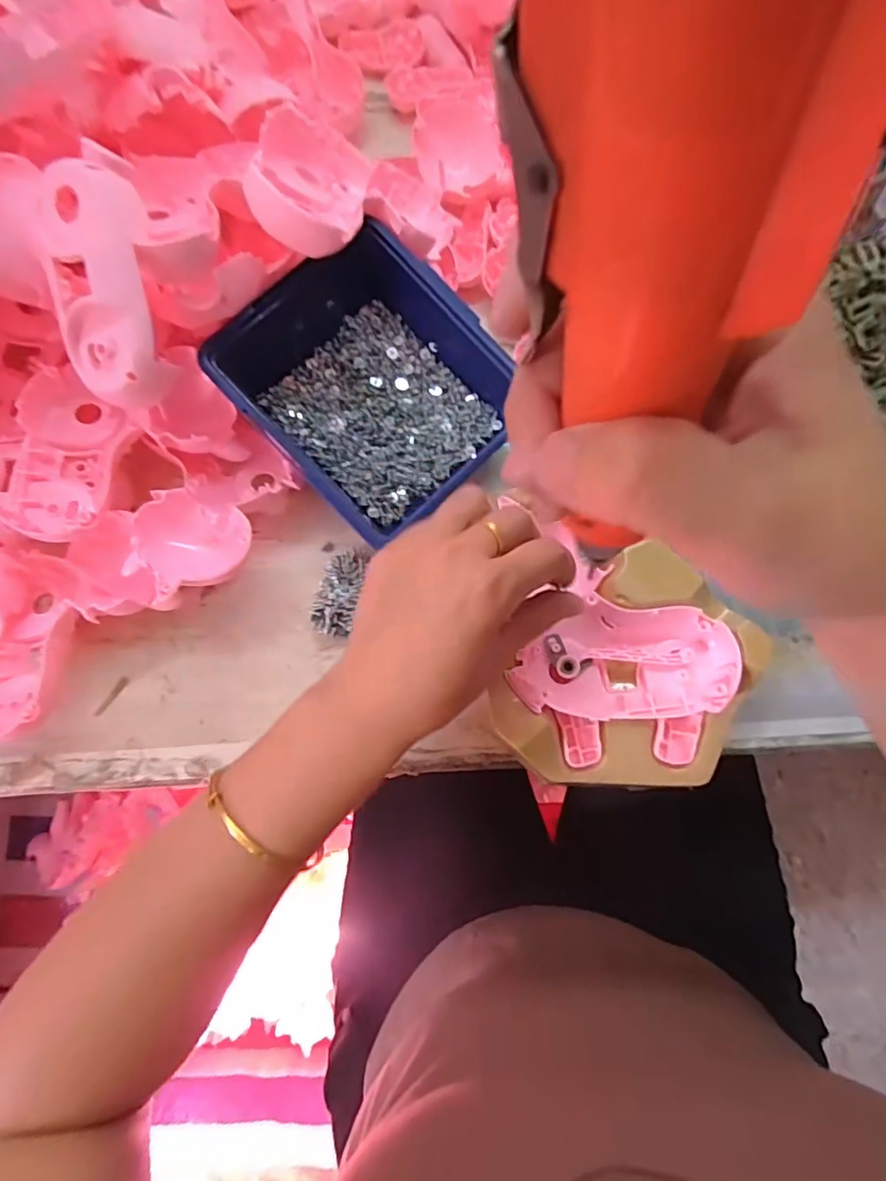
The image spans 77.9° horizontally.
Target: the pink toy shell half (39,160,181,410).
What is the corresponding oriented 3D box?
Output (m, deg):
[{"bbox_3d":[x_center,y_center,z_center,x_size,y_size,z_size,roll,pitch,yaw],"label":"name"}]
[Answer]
[{"bbox_3d":[-0.170,-0.151,0.274,0.046,0.024,0.110,-7,101,0],"label":"pink toy shell half"}]

